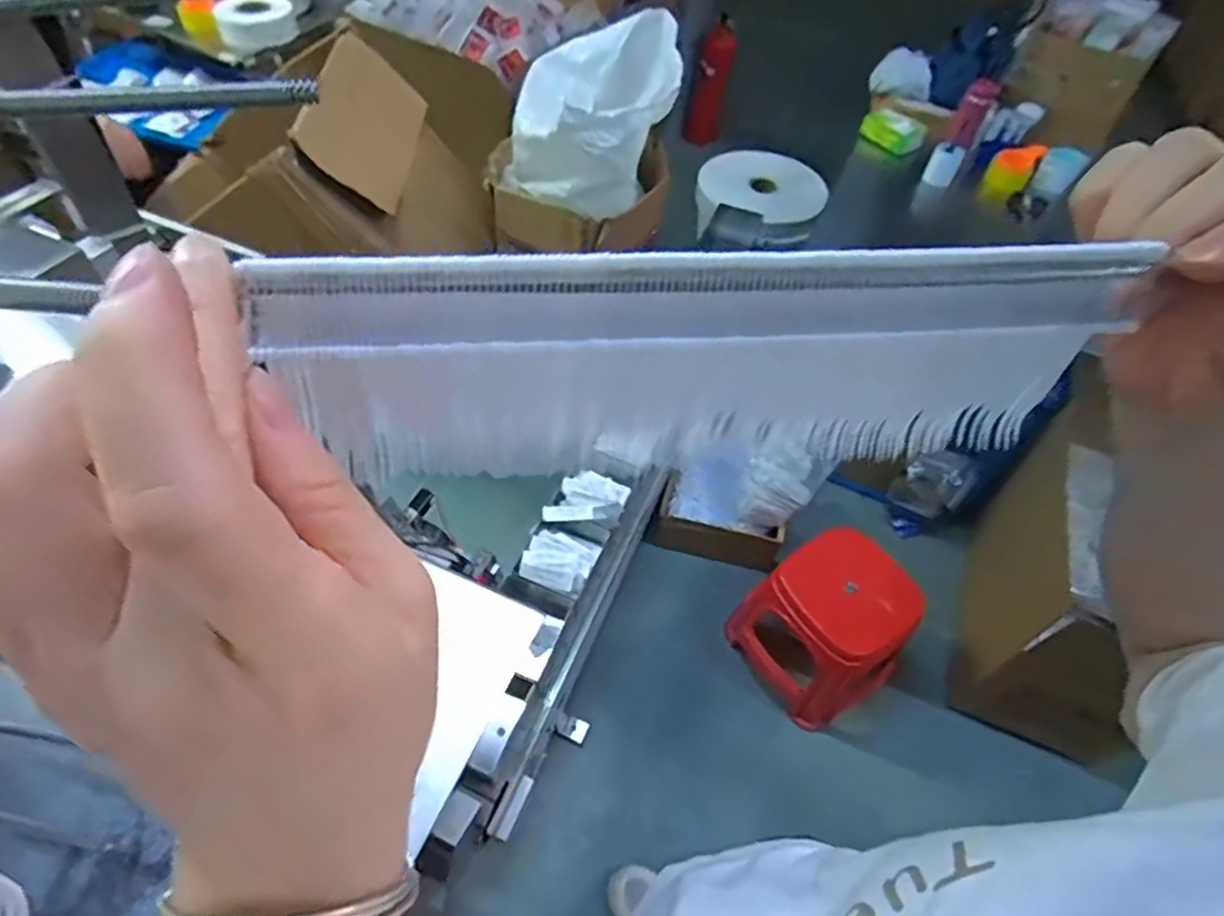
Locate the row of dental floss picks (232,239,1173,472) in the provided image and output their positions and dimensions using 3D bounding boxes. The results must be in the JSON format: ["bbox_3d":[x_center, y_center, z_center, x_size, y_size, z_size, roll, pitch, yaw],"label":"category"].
[{"bbox_3d":[0.026,-0.023,0.182,0.216,0.075,0.011,-2,52,-6],"label":"row of dental floss picks"}]

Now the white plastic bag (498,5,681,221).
[{"bbox_3d":[-0.045,-0.780,1.490,0.362,0.265,0.495,9,52,2],"label":"white plastic bag"}]

